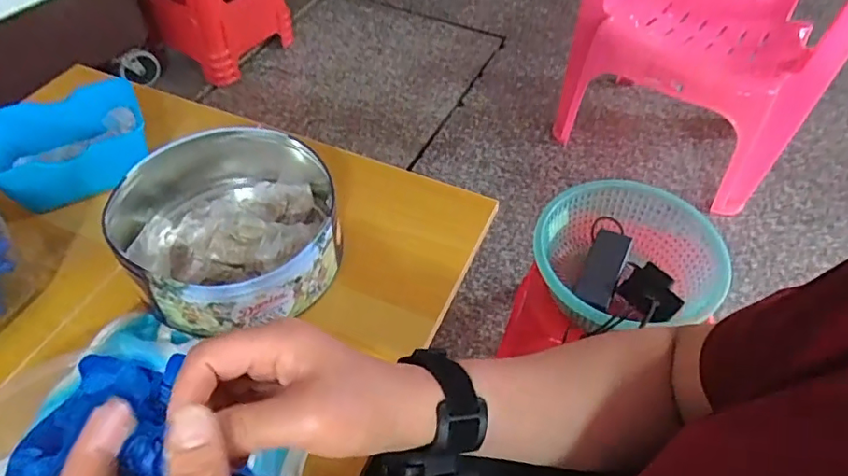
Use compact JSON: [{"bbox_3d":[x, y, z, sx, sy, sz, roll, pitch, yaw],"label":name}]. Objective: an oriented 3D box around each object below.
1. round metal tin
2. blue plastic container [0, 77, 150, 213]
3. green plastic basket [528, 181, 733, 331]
[{"bbox_3d":[-0.176,-0.013,0.512,0.189,0.069,0.197,-16,53,-14],"label":"round metal tin"},{"bbox_3d":[-0.363,-0.095,0.573,0.155,0.053,0.123,-28,56,-22],"label":"blue plastic container"},{"bbox_3d":[0.273,0.037,0.761,0.256,0.089,0.220,-4,51,-4],"label":"green plastic basket"}]

